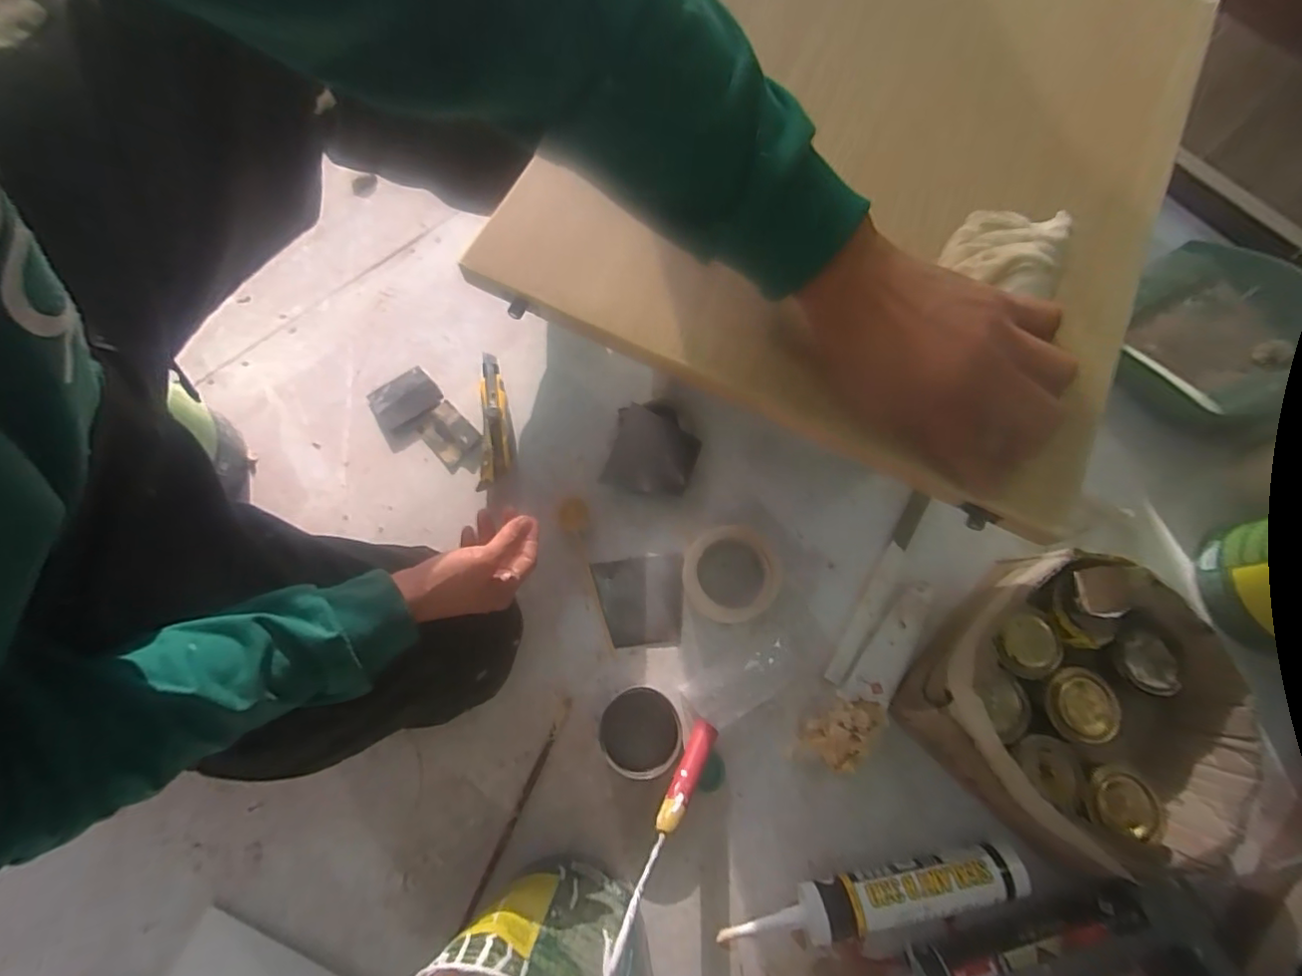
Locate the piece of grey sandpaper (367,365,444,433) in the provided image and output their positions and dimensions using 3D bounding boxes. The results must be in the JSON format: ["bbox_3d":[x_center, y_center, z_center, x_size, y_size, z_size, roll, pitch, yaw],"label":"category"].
[{"bbox_3d":[-0.309,-0.111,0.708,0.081,0.010,0.066,-32,76,-10],"label":"piece of grey sandpaper"}]

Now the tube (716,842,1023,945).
[{"bbox_3d":[0.219,0.399,0.550,0.298,0.046,0.044,-8,73,-3],"label":"tube"}]

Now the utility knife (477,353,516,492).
[{"bbox_3d":[-0.192,-0.084,0.703,0.040,0.016,0.177,-4,73,-2],"label":"utility knife"}]

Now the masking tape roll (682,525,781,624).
[{"bbox_3d":[0.089,0.099,0.642,0.104,0.055,0.102,0,73,-1],"label":"masking tape roll"}]

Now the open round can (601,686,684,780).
[{"bbox_3d":[-0.011,0.258,0.599,0.084,0.033,0.086,0,73,-1],"label":"open round can"}]

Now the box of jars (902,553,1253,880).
[{"bbox_3d":[0.442,0.225,0.577,0.284,0.095,0.261,42,77,11],"label":"box of jars"}]

